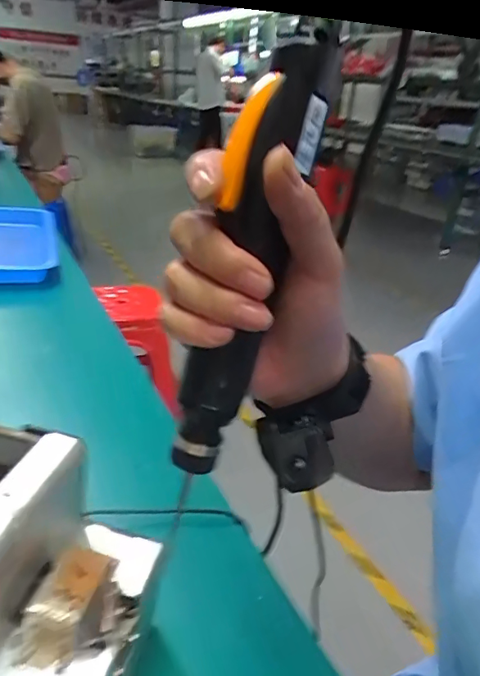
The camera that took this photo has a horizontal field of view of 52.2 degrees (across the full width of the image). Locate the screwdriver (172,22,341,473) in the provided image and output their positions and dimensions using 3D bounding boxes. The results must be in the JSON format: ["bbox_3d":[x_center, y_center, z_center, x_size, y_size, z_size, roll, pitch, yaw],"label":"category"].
[{"bbox_3d":[0.001,-0.031,0.218,0.027,0.197,0.035,20,14,27],"label":"screwdriver"}]

